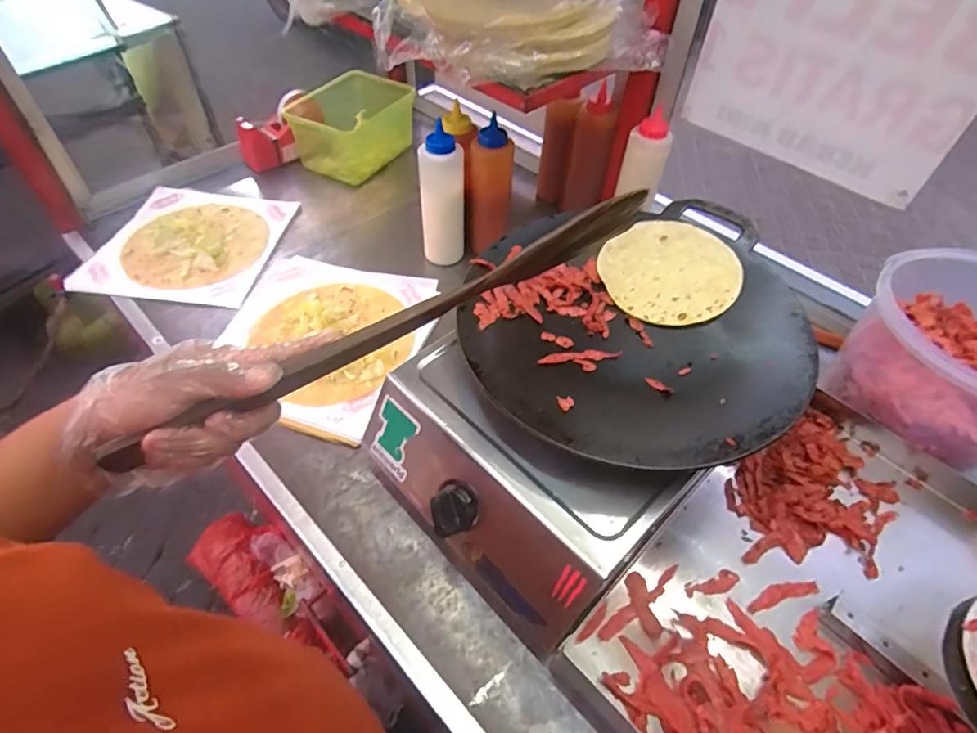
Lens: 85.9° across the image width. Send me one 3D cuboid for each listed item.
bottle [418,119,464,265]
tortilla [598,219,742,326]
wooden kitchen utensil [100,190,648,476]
[{"bbox_3d":[-0.066,-0.233,0.752,0.064,0.196,0.052,8,52,2],"label":"bottle"},{"bbox_3d":[0.195,-0.105,0.568,0.143,0.007,0.143,-2,56,3],"label":"tortilla"},{"bbox_3d":[-0.060,-0.032,0.391,0.416,0.044,0.011,-28,59,-12],"label":"wooden kitchen utensil"}]

